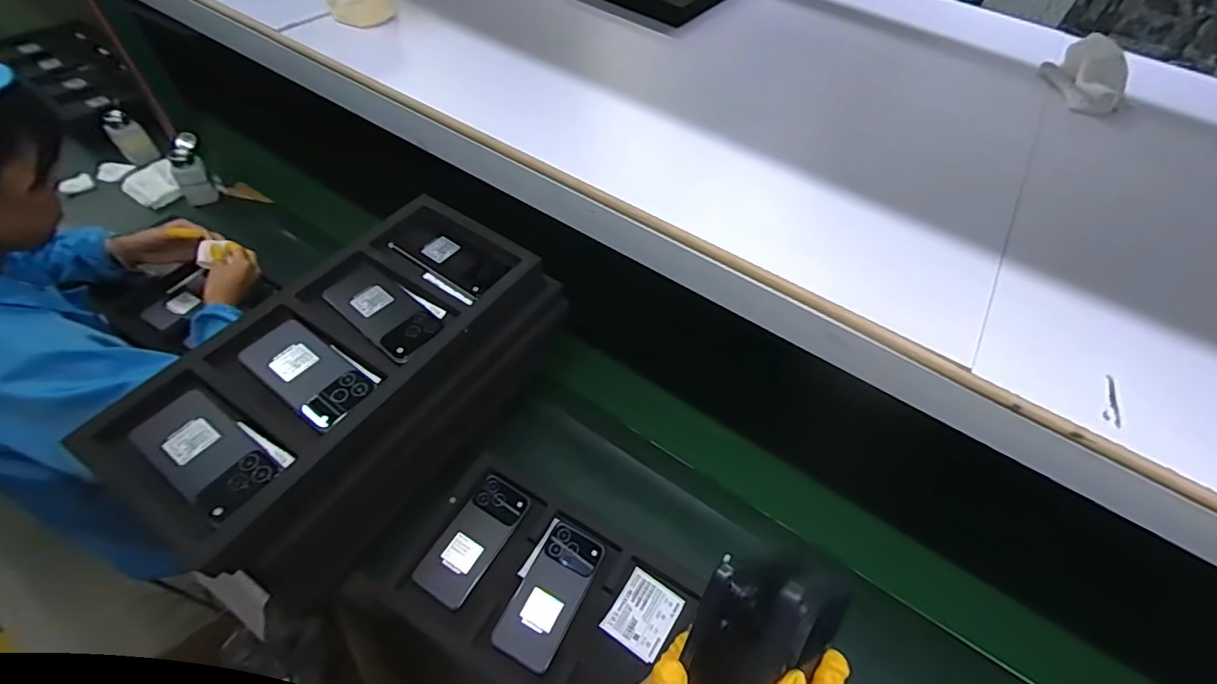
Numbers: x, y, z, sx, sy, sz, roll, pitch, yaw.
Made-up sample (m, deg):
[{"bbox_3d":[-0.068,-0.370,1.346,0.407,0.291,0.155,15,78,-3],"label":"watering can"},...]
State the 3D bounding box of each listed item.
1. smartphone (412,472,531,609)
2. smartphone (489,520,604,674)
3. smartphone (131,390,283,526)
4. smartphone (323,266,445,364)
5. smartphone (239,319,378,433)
[{"bbox_3d":[-0.169,0.249,0.669,0.070,0.017,0.154,27,55,14],"label":"smartphone"},{"bbox_3d":[-0.070,0.307,0.646,0.075,0.008,0.158,24,54,12],"label":"smartphone"},{"bbox_3d":[-0.393,0.109,0.518,0.145,0.012,0.070,32,56,17],"label":"smartphone"},{"bbox_3d":[-0.272,-0.037,0.644,0.157,0.014,0.074,35,57,19],"label":"smartphone"},{"bbox_3d":[-0.331,0.034,0.583,0.154,0.013,0.074,34,57,19],"label":"smartphone"}]

